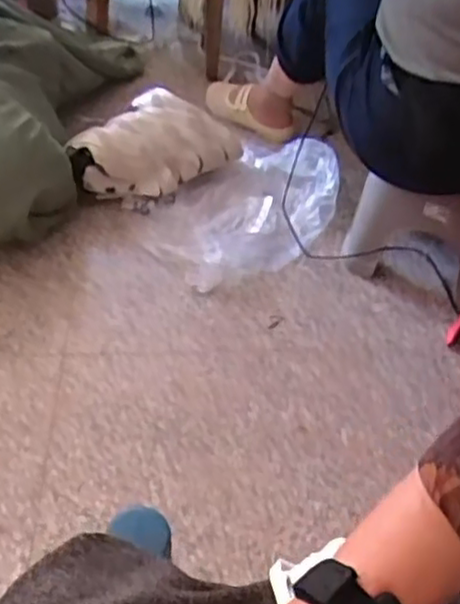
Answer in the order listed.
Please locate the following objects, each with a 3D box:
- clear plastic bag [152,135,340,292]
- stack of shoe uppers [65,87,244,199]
[{"bbox_3d":[0.037,-0.186,1.310,0.264,0.099,0.403,32,50,25],"label":"clear plastic bag"},{"bbox_3d":[-0.142,-0.313,1.368,0.334,0.110,0.166,-9,47,-11],"label":"stack of shoe uppers"}]

